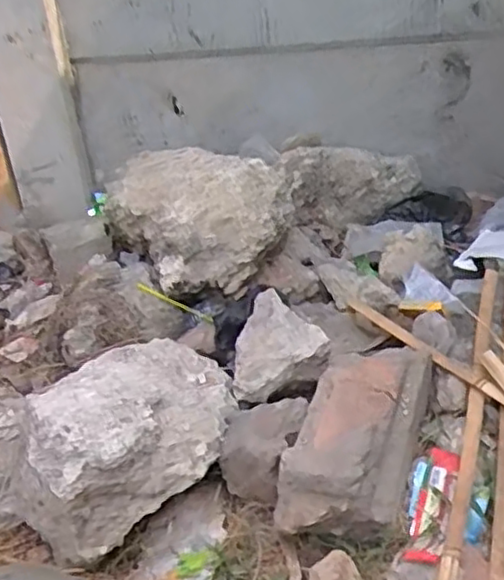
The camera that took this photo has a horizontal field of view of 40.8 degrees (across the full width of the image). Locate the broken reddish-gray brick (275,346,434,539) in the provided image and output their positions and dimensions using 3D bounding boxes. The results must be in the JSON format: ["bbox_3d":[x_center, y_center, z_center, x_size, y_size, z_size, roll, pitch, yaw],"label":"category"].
[{"bbox_3d":[0.155,0.217,0.995,0.152,0.129,0.333,9,35,21],"label":"broken reddish-gray brick"}]

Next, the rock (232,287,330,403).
[{"bbox_3d":[0.019,0.100,1.156,0.162,0.097,0.161,-20,35,-22],"label":"rock"}]

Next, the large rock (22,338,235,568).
[{"bbox_3d":[-0.180,0.199,1.009,0.345,0.161,0.270,-21,36,-23],"label":"large rock"}]

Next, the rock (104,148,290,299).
[{"bbox_3d":[-0.137,-0.172,1.415,0.281,0.182,0.441,-26,38,-28],"label":"rock"}]

